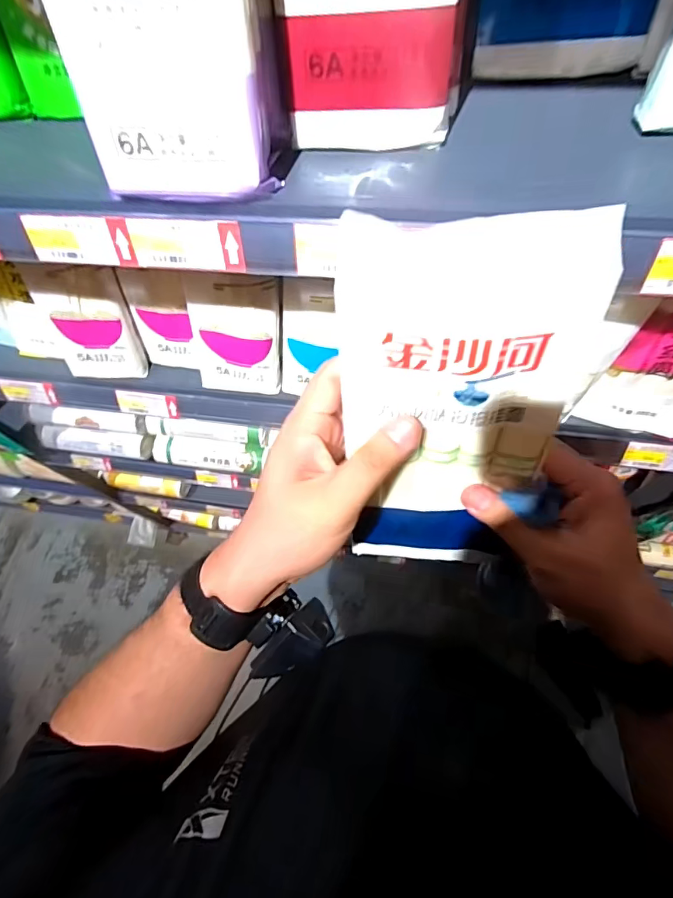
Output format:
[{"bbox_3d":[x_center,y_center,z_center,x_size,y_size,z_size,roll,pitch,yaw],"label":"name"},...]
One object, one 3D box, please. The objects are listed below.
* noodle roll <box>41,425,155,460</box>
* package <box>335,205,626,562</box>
[{"bbox_3d":[-0.494,-0.017,0.937,0.248,0.046,0.043,8,64,6],"label":"noodle roll"},{"bbox_3d":[0.068,-0.002,0.293,0.122,0.270,0.027,-3,47,0],"label":"package"}]

